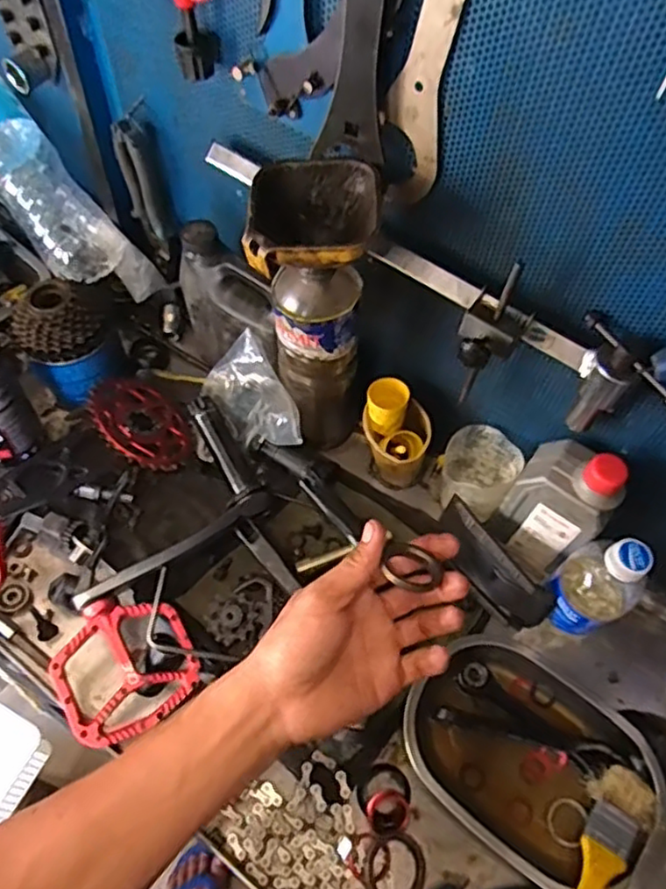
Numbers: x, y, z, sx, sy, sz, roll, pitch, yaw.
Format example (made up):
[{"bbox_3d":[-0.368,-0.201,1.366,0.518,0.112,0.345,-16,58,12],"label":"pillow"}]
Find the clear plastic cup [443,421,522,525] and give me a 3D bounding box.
[{"bbox_3d":[0.140,0.034,0.657,0.070,0.087,0.065,1,58,-2],"label":"clear plastic cup"}]

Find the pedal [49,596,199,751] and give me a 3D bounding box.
[{"bbox_3d":[-0.181,0.190,0.575,0.111,0.033,0.110,-26,81,-19],"label":"pedal"}]

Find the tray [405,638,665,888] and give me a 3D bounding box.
[{"bbox_3d":[0.171,0.265,0.565,0.203,0.039,0.152,36,63,17],"label":"tray"}]

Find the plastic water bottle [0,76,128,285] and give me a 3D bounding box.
[{"bbox_3d":[-0.357,-0.324,0.754,0.098,0.074,0.307,-38,97,-23],"label":"plastic water bottle"}]

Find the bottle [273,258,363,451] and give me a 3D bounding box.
[{"bbox_3d":[-0.016,-0.074,0.630,0.075,0.237,0.069,-35,66,-22],"label":"bottle"}]

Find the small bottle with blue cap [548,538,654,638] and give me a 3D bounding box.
[{"bbox_3d":[0.225,0.126,0.576,0.058,0.167,0.061,40,64,19],"label":"small bottle with blue cap"}]

